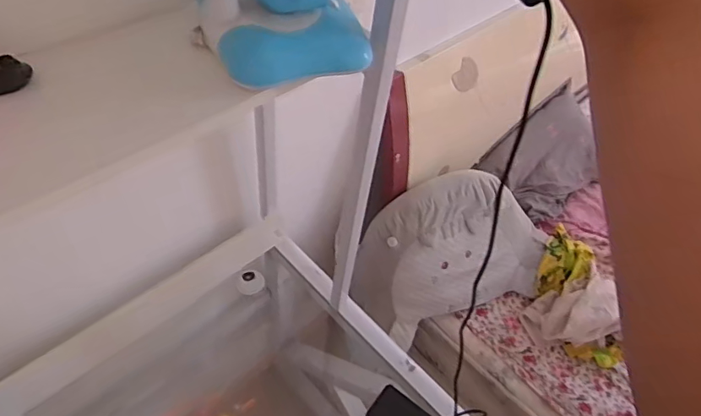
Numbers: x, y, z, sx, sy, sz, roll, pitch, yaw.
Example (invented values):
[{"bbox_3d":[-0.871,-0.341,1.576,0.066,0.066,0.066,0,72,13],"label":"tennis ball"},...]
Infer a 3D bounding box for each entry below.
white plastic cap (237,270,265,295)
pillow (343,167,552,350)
[{"bbox_3d":[-0.201,0.146,1.000,0.052,0.039,0.042,-6,52,-11],"label":"white plastic cap"},{"bbox_3d":[0.244,0.111,1.264,0.515,0.399,0.130,-16,17,-11],"label":"pillow"}]

